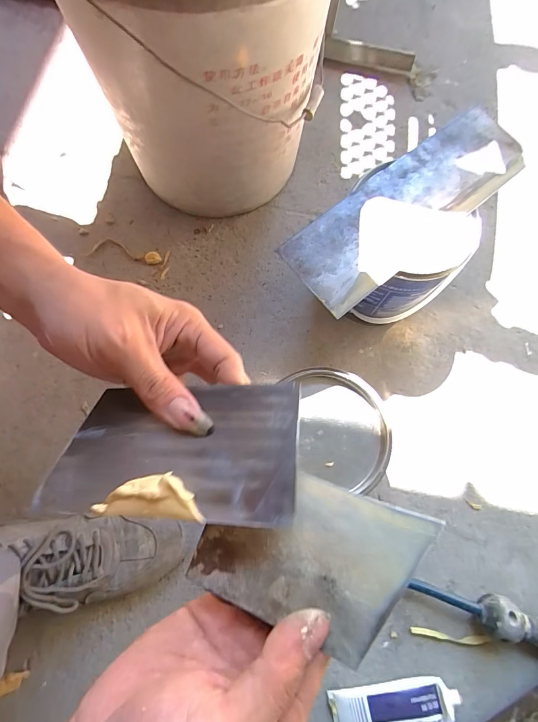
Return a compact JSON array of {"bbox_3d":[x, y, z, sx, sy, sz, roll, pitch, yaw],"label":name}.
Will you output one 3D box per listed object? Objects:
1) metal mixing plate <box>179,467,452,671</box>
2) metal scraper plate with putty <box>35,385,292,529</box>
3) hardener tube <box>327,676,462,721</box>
[{"bbox_3d":[0.018,0.098,0.192,0.111,0.004,0.070,12,69,25],"label":"metal mixing plate"},{"bbox_3d":[-0.054,0.046,0.200,0.137,0.010,0.073,-2,59,12],"label":"metal scraper plate with putty"},{"bbox_3d":[0.140,0.390,0.413,0.136,0.028,0.053,-13,76,-3],"label":"hardener tube"}]

